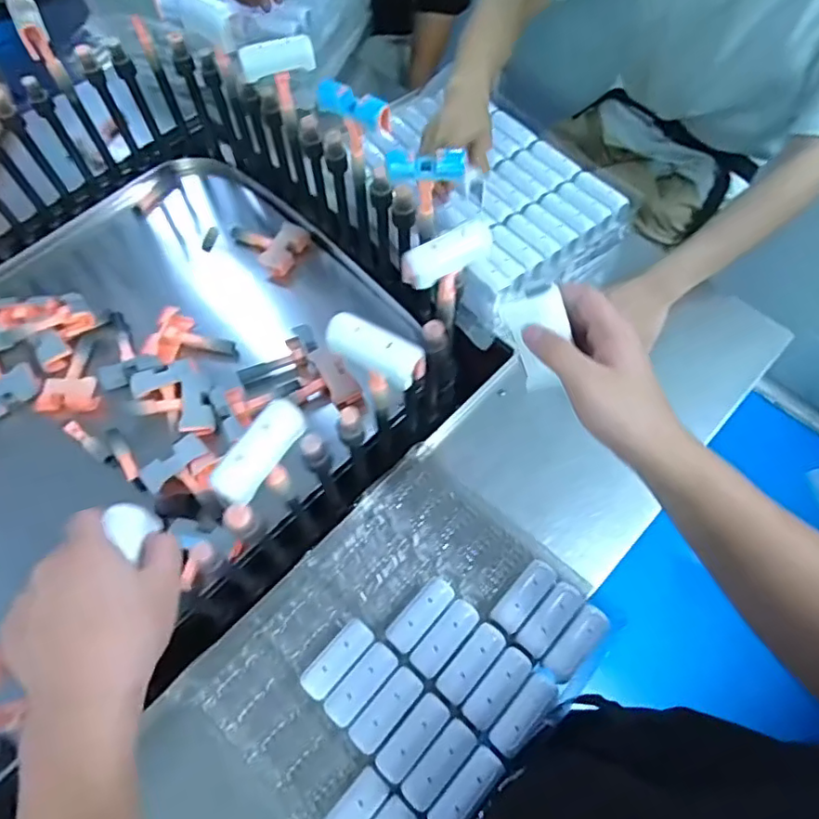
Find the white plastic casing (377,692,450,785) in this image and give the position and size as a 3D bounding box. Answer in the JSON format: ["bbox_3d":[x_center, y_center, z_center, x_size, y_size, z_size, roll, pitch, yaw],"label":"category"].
[{"bbox_3d":[0.004,0.291,0.512,0.028,0.009,0.077,39,69,17],"label":"white plastic casing"}]

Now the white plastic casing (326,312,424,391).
[{"bbox_3d":[-0.029,-0.046,0.444,0.075,0.026,0.027,24,66,11],"label":"white plastic casing"}]

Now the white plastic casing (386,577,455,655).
[{"bbox_3d":[0.011,0.198,0.558,0.028,0.015,0.077,40,70,17],"label":"white plastic casing"}]

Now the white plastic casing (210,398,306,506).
[{"bbox_3d":[-0.108,0.028,0.409,0.032,0.017,0.079,48,65,-27],"label":"white plastic casing"}]

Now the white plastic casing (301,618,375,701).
[{"bbox_3d":[-0.066,0.232,0.538,0.030,0.008,0.076,39,70,17],"label":"white plastic casing"}]

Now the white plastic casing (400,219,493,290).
[{"bbox_3d":[0.034,-0.133,0.491,0.082,0.029,0.025,-28,67,-13],"label":"white plastic casing"}]

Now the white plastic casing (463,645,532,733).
[{"bbox_3d":[0.082,0.256,0.533,0.028,0.009,0.078,39,70,17],"label":"white plastic casing"}]

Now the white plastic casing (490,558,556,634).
[{"bbox_3d":[0.114,0.180,0.564,0.027,0.015,0.078,40,70,17],"label":"white plastic casing"}]

